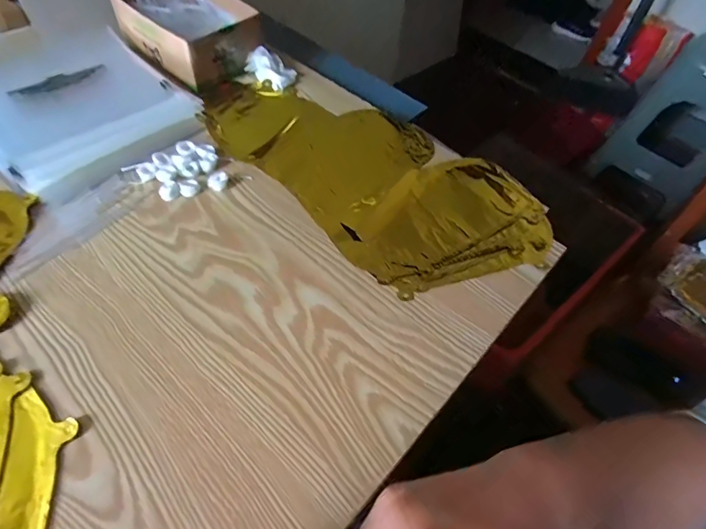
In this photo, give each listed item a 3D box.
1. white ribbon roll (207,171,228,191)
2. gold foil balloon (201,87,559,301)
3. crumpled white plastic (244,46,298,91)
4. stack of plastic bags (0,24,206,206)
[{"bbox_3d":[-0.152,-0.094,0.485,0.022,0.009,0.026,-14,56,-15],"label":"white ribbon roll"},{"bbox_3d":[0.010,-0.123,0.522,0.434,0.014,0.221,38,60,21],"label":"gold foil balloon"},{"bbox_3d":[-0.118,-0.279,0.615,0.068,0.030,0.047,28,56,15],"label":"crumpled white plastic"},{"bbox_3d":[-0.343,-0.199,0.531,0.267,0.028,0.220,39,60,21],"label":"stack of plastic bags"}]

